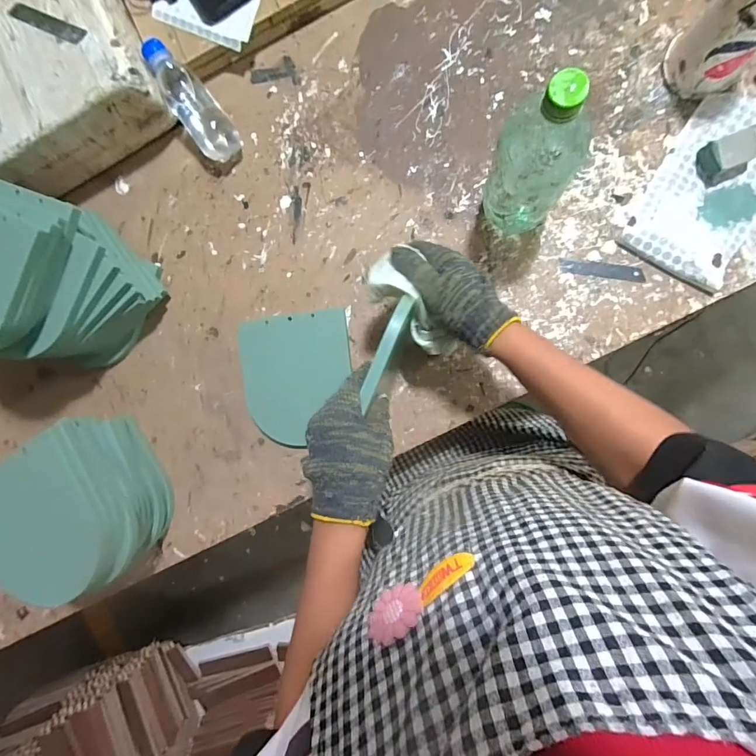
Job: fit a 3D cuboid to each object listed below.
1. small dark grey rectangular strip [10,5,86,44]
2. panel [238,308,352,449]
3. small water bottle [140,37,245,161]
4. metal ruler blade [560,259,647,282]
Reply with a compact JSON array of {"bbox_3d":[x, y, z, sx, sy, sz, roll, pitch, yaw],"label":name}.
[{"bbox_3d":[-0.378,-0.405,0.464,0.094,0.004,0.020,25,89,4],"label":"small dark grey rectangular strip"},{"bbox_3d":[-0.106,0.001,0.538,0.144,0.009,0.166,-7,91,4],"label":"panel"},{"bbox_3d":[-0.238,-0.349,0.509,0.052,0.043,0.147,-36,103,5],"label":"small water bottle"},{"bbox_3d":[0.270,-0.130,0.489,0.096,0.004,0.017,10,91,6],"label":"metal ruler blade"}]

